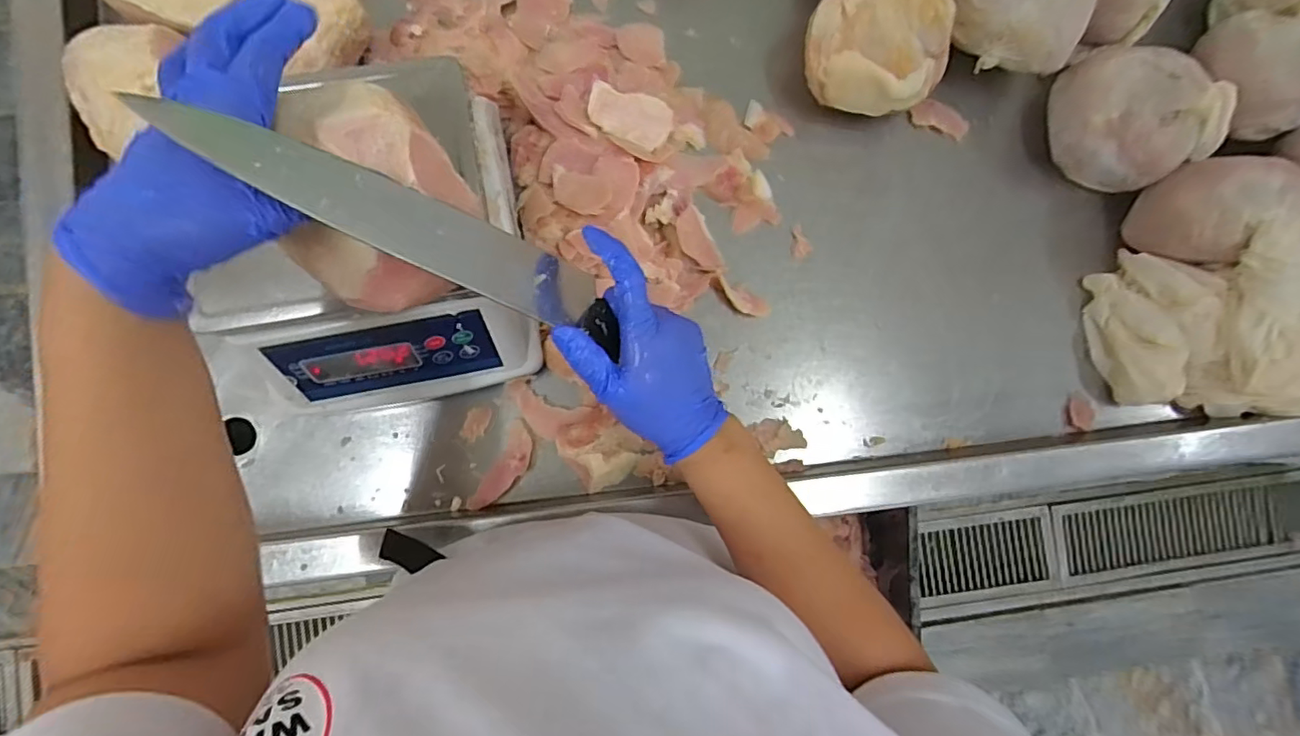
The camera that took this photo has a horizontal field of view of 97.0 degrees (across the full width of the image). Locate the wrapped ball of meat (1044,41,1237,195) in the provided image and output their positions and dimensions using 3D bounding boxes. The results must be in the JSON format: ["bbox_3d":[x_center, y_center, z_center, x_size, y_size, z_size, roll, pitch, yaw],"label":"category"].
[{"bbox_3d":[0.474,-0.251,0.571,0.118,0.094,0.136,-6,86,-6],"label":"wrapped ball of meat"}]

